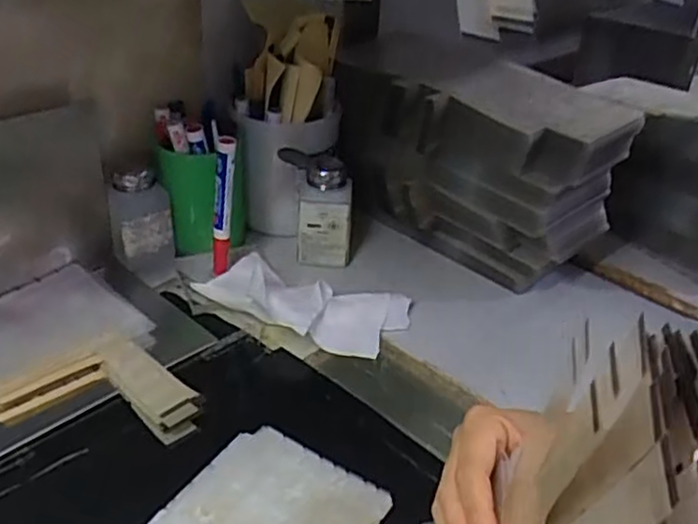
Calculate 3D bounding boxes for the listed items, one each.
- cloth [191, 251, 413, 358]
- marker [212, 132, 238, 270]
[{"bbox_3d":[-0.044,0.038,0.612,0.200,0.043,0.085,7,32,3],"label":"cloth"},{"bbox_3d":[-0.116,-0.045,0.626,0.021,0.145,0.019,-3,33,-14],"label":"marker"}]

